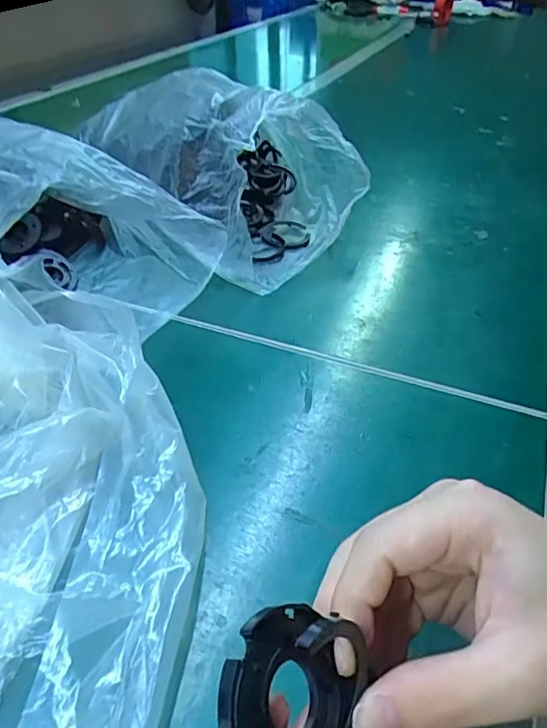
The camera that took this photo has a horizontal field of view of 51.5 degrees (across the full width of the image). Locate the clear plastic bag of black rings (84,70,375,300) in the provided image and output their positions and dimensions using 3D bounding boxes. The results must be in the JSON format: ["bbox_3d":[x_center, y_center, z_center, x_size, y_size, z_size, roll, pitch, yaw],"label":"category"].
[{"bbox_3d":[-0.054,-0.215,0.583,0.197,0.137,0.297,-24,44,-29],"label":"clear plastic bag of black rings"}]

